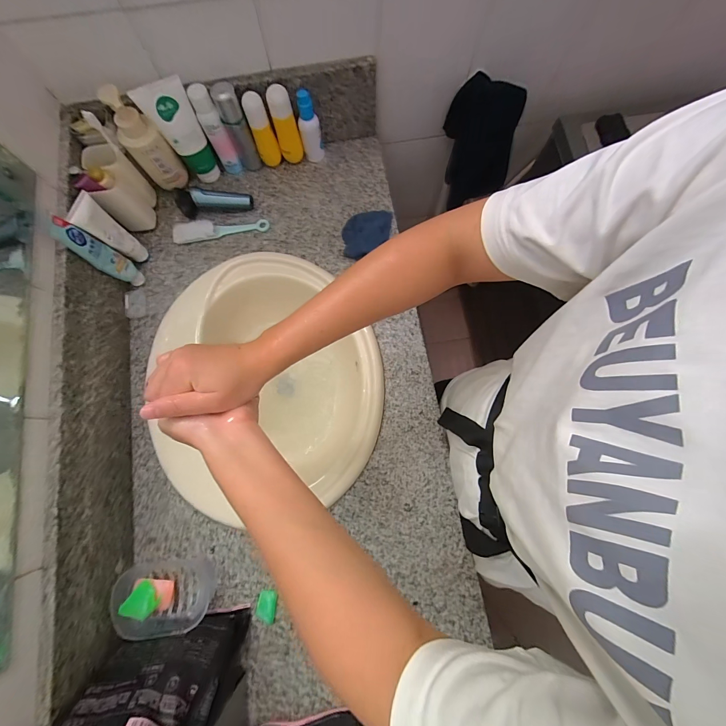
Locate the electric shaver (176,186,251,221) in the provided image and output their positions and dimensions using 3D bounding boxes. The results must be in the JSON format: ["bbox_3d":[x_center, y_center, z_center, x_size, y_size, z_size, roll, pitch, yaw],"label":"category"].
[{"bbox_3d":[-0.320,-0.352,0.686,0.157,0.041,0.050,-9,78,-1],"label":"electric shaver"}]

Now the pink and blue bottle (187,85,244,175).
[{"bbox_3d":[-0.300,-0.473,0.660,0.045,0.164,0.046,-27,79,-5],"label":"pink and blue bottle"}]

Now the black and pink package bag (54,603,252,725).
[{"bbox_3d":[-0.286,0.443,0.422,0.186,0.249,0.096,0,78,0],"label":"black and pink package bag"}]

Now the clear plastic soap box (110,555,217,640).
[{"bbox_3d":[-0.325,0.384,0.526,0.144,0.051,0.094,-5,78,-1],"label":"clear plastic soap box"}]

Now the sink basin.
[{"bbox_3d":[-0.183,0.025,0.691,0.440,0.140,0.475,4,78,1],"label":"sink basin"}]

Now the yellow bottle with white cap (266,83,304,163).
[{"bbox_3d":[-0.160,-0.489,0.669,0.046,0.150,0.034,-17,78,-3],"label":"yellow bottle with white cap"}]

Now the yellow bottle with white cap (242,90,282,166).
[{"bbox_3d":[-0.208,-0.483,0.673,0.048,0.143,0.034,-19,78,-4],"label":"yellow bottle with white cap"}]

